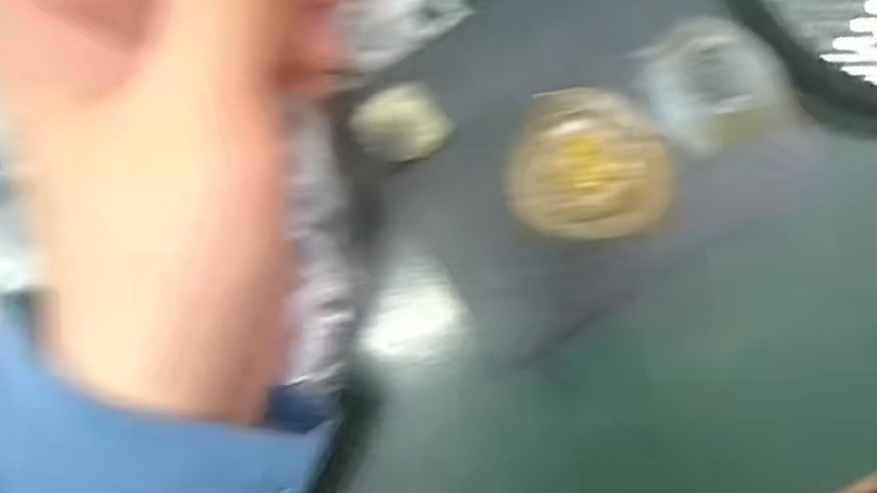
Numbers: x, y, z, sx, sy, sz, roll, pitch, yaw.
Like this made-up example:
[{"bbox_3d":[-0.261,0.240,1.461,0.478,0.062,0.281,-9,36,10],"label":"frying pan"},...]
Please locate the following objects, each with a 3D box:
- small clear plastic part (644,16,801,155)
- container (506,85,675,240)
[{"bbox_3d":[0.075,-0.044,0.185,0.036,0.018,0.034,0,88,8],"label":"small clear plastic part"},{"bbox_3d":[0.040,-0.022,0.181,0.041,0.013,0.038,0,88,8],"label":"container"}]

